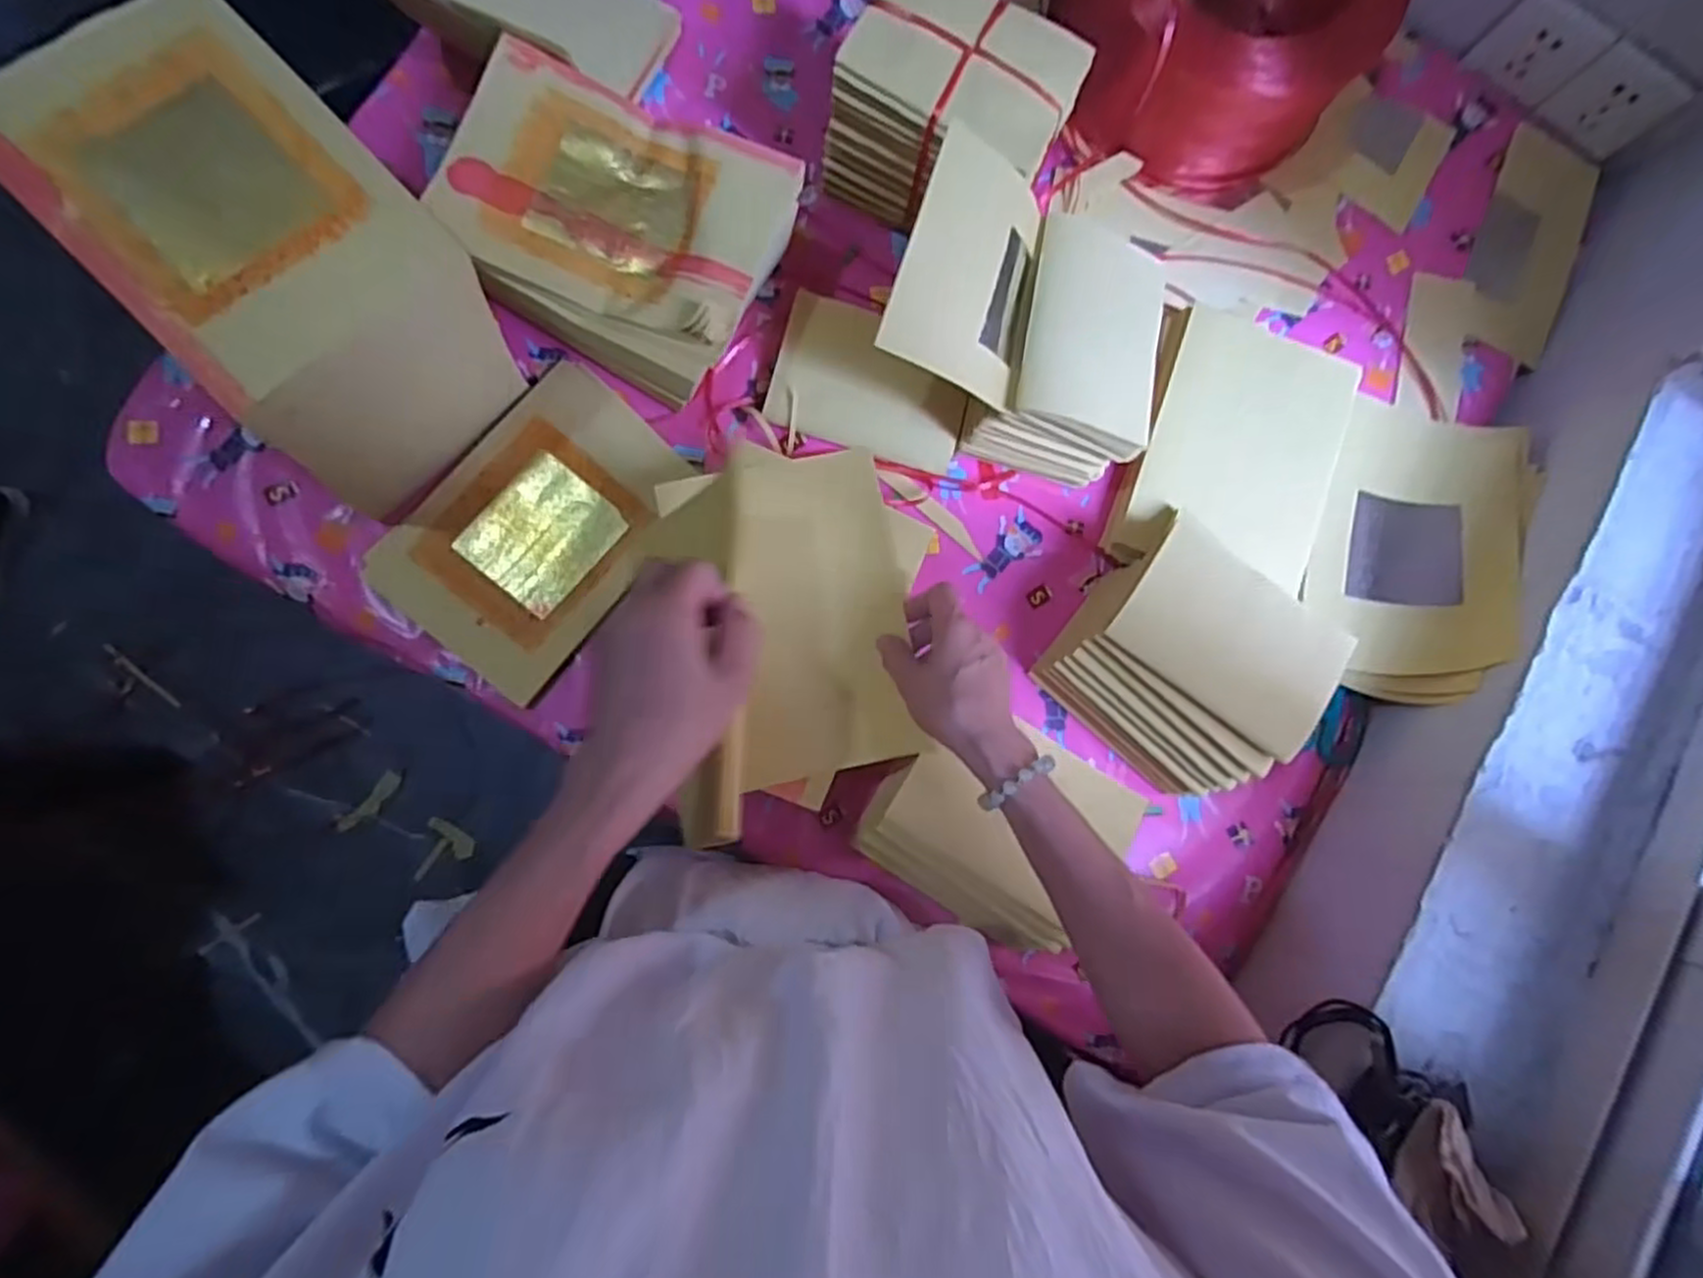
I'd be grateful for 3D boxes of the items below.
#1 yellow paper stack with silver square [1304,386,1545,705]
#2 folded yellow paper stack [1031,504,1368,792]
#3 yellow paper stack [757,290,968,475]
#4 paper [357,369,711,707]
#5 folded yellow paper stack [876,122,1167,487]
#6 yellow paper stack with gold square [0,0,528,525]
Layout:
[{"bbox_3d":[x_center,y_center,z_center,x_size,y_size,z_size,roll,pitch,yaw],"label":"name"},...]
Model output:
[{"bbox_3d":[0.479,-0.089,0.653,0.139,0.101,0.251,31,83,-4],"label":"yellow paper stack with silver square"},{"bbox_3d":[0.261,0.015,0.609,0.165,0.117,0.154,39,82,-3],"label":"folded yellow paper stack"},{"bbox_3d":[0.018,-0.215,0.647,0.159,0.019,0.116,16,84,-6],"label":"yellow paper stack"},{"bbox_3d":[-0.243,-0.086,0.612,0.160,0.013,0.234,40,82,-3],"label":"paper"},{"bbox_3d":[0.137,-0.244,0.593,0.217,0.132,0.176,14,84,-6],"label":"folded yellow paper stack"},{"bbox_3d":[-0.363,-0.239,0.509,0.159,0.172,0.227,-44,92,-8],"label":"yellow paper stack with gold square"}]

